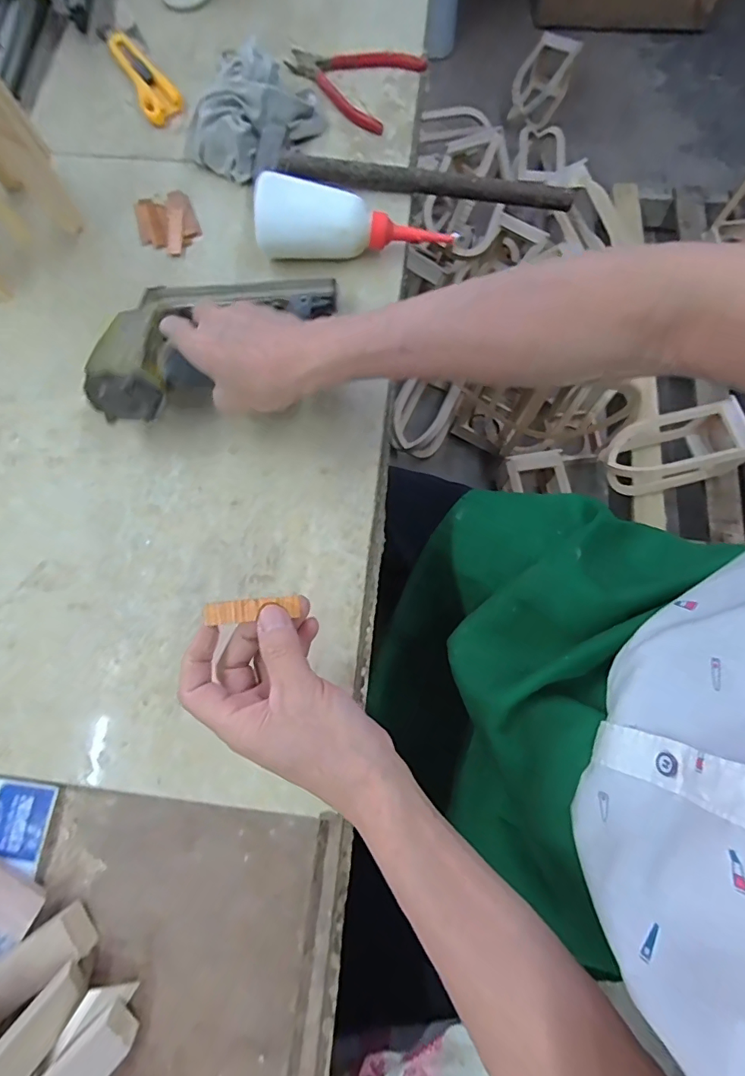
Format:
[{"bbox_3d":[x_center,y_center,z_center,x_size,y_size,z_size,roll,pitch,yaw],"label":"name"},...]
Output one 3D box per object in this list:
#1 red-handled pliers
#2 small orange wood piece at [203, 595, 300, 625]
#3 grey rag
[{"bbox_3d":[-0.030,-0.500,0.517,0.142,0.016,0.101,29,77,9],"label":"red-handled pliers"},{"bbox_3d":[-0.071,0.042,0.286,0.055,0.007,0.013,-6,74,-14],"label":"small orange wood piece"},{"bbox_3d":[-0.116,-0.429,0.485,0.103,0.049,0.135,37,78,10],"label":"grey rag"}]

